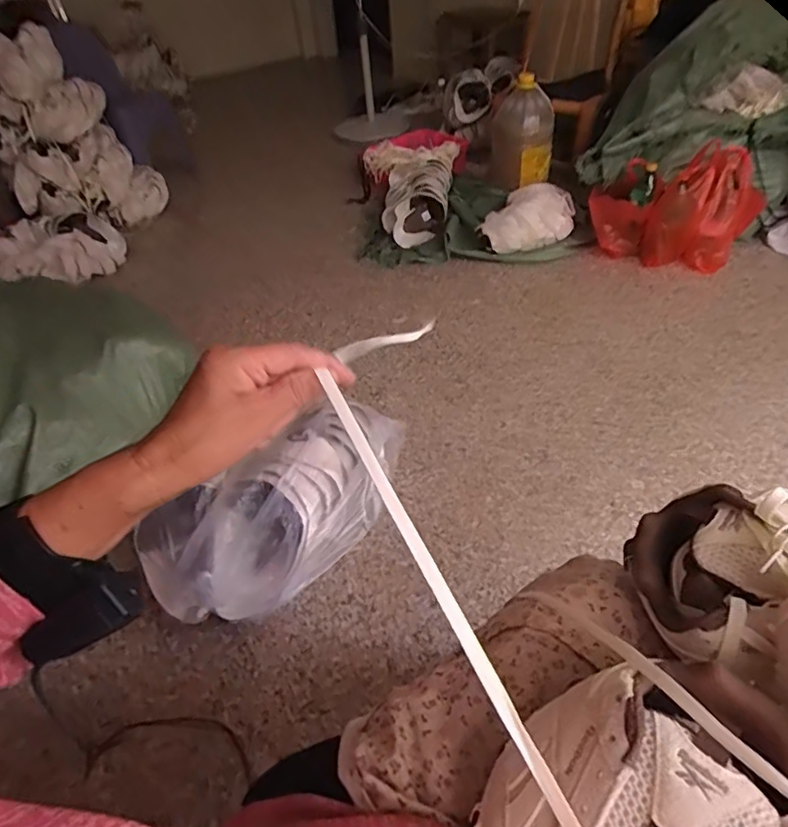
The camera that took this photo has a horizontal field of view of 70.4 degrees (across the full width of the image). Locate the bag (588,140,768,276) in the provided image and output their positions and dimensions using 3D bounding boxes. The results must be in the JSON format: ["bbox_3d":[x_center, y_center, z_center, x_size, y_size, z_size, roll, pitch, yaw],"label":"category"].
[{"bbox_3d":[0.777,-0.564,1.548,0.416,0.257,0.211,-1,44,5],"label":"bag"}]

